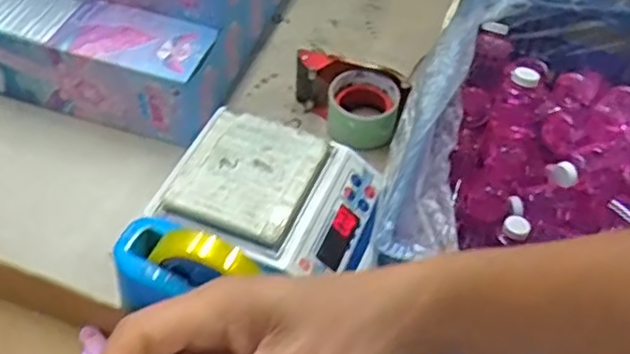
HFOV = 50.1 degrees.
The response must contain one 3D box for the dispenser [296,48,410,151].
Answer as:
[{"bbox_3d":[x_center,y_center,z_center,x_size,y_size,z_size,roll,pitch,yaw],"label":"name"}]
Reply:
[{"bbox_3d":[0.039,-0.093,0.824,0.133,0.086,0.071,10,49,3],"label":"dispenser"}]

